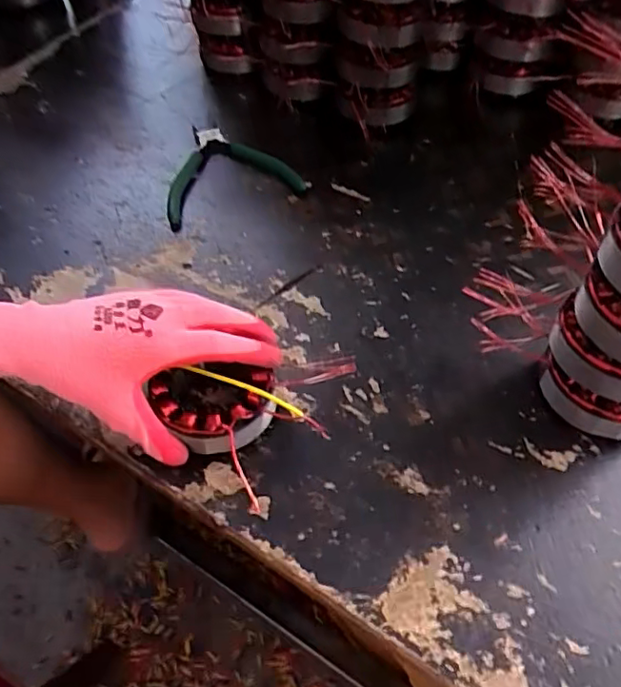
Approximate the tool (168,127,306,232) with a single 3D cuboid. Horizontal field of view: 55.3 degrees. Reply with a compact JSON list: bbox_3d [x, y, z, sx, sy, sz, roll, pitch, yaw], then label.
[{"bbox_3d":[-0.093,-0.179,0.602,0.133,0.016,0.128,-21,57,-12],"label":"tool"}]

